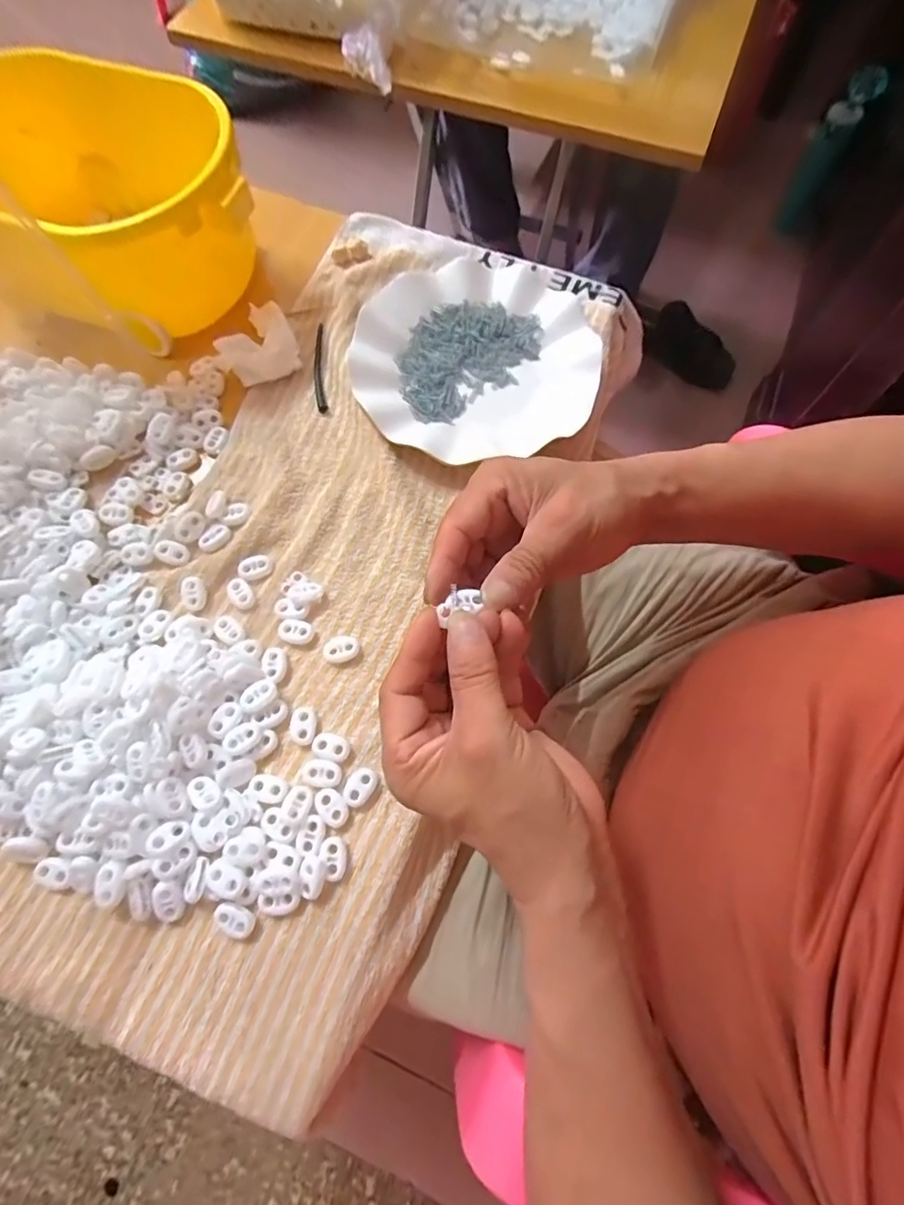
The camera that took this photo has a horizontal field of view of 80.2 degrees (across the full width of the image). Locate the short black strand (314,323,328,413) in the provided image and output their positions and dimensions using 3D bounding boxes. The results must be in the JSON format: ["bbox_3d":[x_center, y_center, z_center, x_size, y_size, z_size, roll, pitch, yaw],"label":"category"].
[{"bbox_3d":[-0.102,-0.179,0.413,0.010,0.011,0.080,-6,70,-3],"label":"short black strand"}]

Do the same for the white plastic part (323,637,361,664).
[{"bbox_3d":[-0.070,0.030,0.341,0.023,0.007,0.016,-14,70,-5],"label":"white plastic part"}]

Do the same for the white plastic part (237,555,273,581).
[{"bbox_3d":[-0.132,-0.024,0.358,0.022,0.004,0.014,-23,71,-9],"label":"white plastic part"}]

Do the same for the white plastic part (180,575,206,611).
[{"bbox_3d":[-0.169,-0.007,0.349,0.014,0.004,0.022,-19,71,-7],"label":"white plastic part"}]

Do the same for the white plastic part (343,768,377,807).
[{"bbox_3d":[-0.053,0.107,0.310,0.016,0.004,0.022,31,72,11],"label":"white plastic part"}]

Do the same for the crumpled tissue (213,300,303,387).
[{"bbox_3d":[-0.153,-0.204,0.413,0.056,0.012,0.076,-24,71,-9],"label":"crumpled tissue"}]

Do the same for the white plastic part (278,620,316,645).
[{"bbox_3d":[-0.100,0.019,0.345,0.023,0.006,0.015,11,70,4],"label":"white plastic part"}]

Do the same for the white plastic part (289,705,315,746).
[{"bbox_3d":[-0.090,0.074,0.324,0.015,0.005,0.022,1,69,0],"label":"white plastic part"}]

